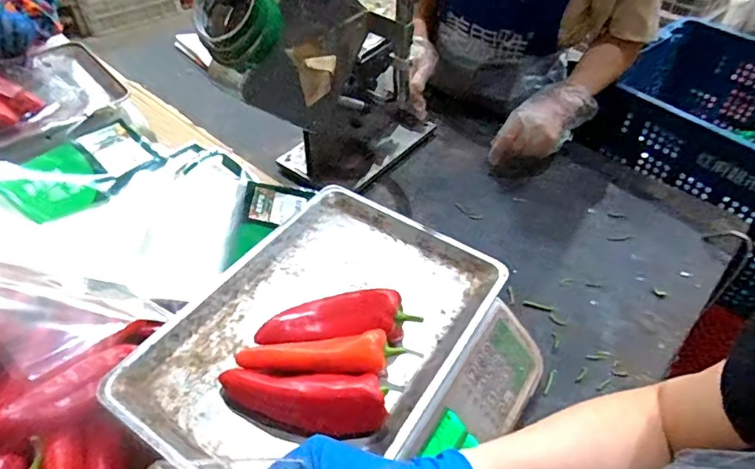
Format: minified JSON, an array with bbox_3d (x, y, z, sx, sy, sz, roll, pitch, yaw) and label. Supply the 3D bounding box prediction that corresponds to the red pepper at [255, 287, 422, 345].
[{"bbox_3d":[-0.038,0.084,0.475,0.143,0.042,0.043,-5,46,-6],"label":"red pepper"}]

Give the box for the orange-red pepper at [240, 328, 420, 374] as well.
[{"bbox_3d":[-0.041,0.110,0.447,0.158,0.039,0.036,-3,46,-4],"label":"orange-red pepper"}]

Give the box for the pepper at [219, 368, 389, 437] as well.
[{"bbox_3d":[-0.063,0.139,0.423,0.138,0.035,0.043,3,46,2],"label":"pepper"}]

